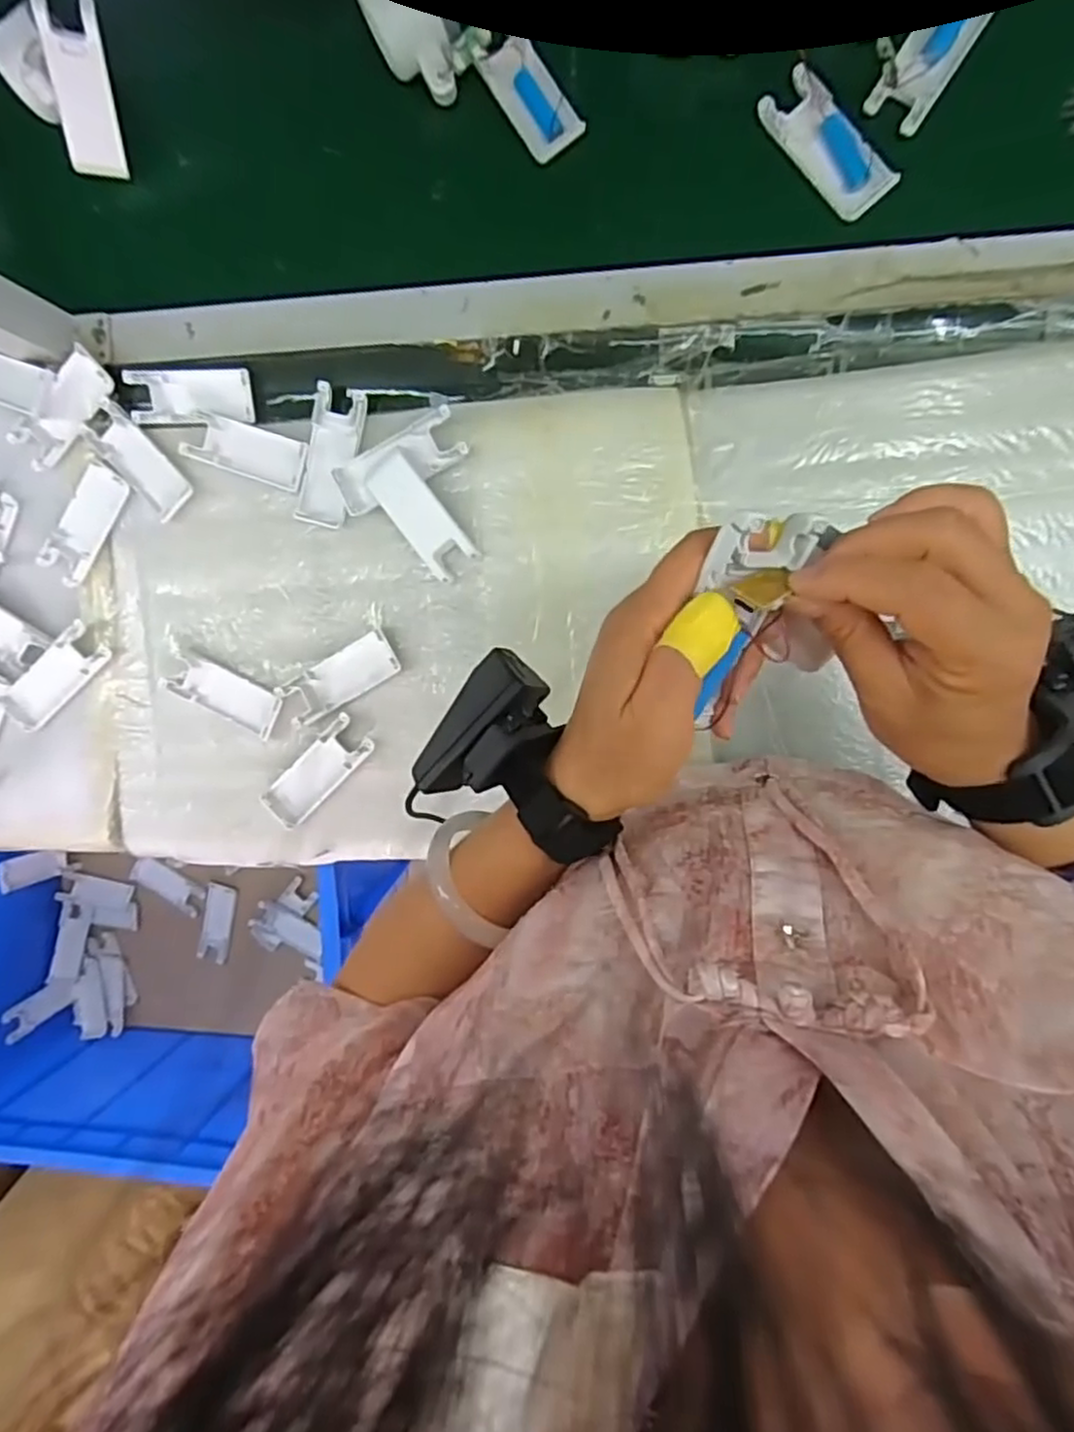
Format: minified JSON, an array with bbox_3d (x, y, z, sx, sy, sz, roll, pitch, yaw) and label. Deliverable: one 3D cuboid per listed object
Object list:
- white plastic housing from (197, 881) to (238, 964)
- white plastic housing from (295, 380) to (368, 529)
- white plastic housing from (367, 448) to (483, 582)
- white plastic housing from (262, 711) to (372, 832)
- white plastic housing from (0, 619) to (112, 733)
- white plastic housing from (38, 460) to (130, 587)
[{"bbox_3d":[-0.419,0.271,0.918,0.043,0.009,0.102,12,98,7],"label":"white plastic housing"},{"bbox_3d":[-0.161,-0.202,0.548,0.040,0.009,0.104,15,96,7],"label":"white plastic housing"},{"bbox_3d":[-0.089,-0.153,0.538,0.037,0.011,0.097,-36,89,9],"label":"white plastic housing"},{"bbox_3d":[-0.182,0.048,0.576,0.105,0.007,0.039,-43,88,9],"label":"white plastic housing"},{"bbox_3d":[-0.415,-0.031,0.603,0.104,0.013,0.041,-43,88,9],"label":"white plastic housing"},{"bbox_3d":[-0.380,-0.162,0.588,0.044,0.013,0.101,35,98,4],"label":"white plastic housing"}]

